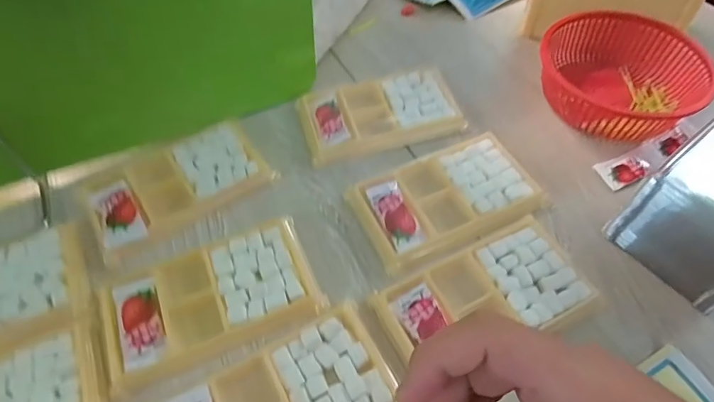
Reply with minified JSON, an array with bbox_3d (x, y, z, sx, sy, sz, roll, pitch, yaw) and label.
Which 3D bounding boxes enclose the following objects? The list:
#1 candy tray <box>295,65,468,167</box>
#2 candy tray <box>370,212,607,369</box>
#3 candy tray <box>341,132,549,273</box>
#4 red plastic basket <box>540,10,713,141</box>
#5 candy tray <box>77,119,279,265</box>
[{"bbox_3d":[0.021,-0.078,0.392,0.138,0.009,0.079,-17,57,-12],"label":"candy tray"},{"bbox_3d":[0.084,0.062,0.291,0.133,0.010,0.074,-22,58,-15],"label":"candy tray"},{"bbox_3d":[0.067,-0.005,0.339,0.133,0.009,0.080,-20,57,-14],"label":"candy tray"},{"bbox_3d":[0.233,-0.111,0.389,0.128,0.054,0.117,0,55,0],"label":"red plastic basket"},{"bbox_3d":[-0.140,-0.017,0.352,0.133,0.010,0.079,-30,60,-20],"label":"candy tray"}]

